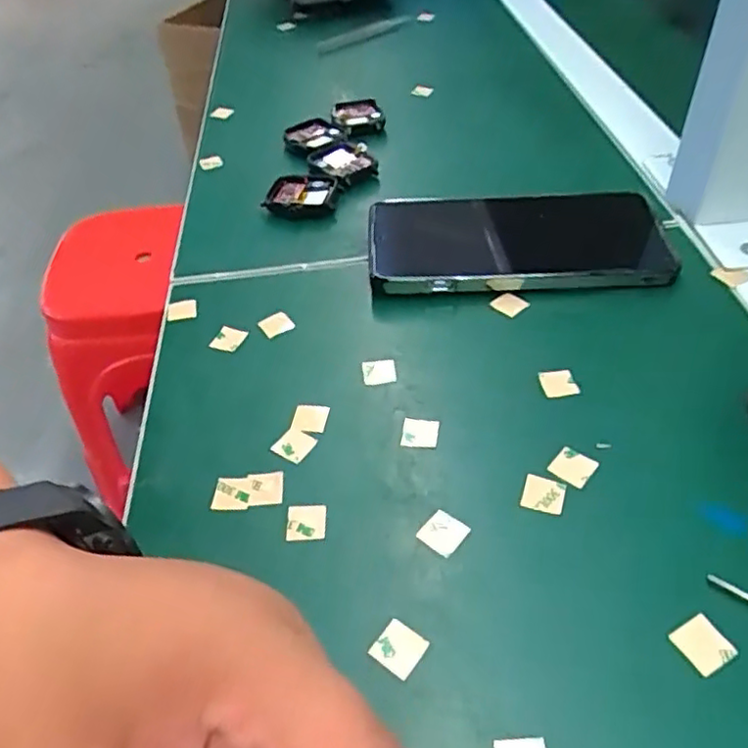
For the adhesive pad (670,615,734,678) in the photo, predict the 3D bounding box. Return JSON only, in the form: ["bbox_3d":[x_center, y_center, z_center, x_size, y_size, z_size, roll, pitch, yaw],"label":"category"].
[{"bbox_3d":[0.107,0.088,0.213,0.015,0.004,0.016,-25,48,-16],"label":"adhesive pad"}]

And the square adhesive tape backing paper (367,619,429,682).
[{"bbox_3d":[0.008,0.093,0.222,0.016,0.004,0.015,27,59,29],"label":"square adhesive tape backing paper"}]

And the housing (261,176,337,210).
[{"bbox_3d":[-0.047,-0.115,0.427,0.042,0.013,0.034,5,46,12],"label":"housing"}]

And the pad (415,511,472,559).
[{"bbox_3d":[0.026,0.060,0.250,0.015,0.004,0.015,29,56,31],"label":"pad"}]

